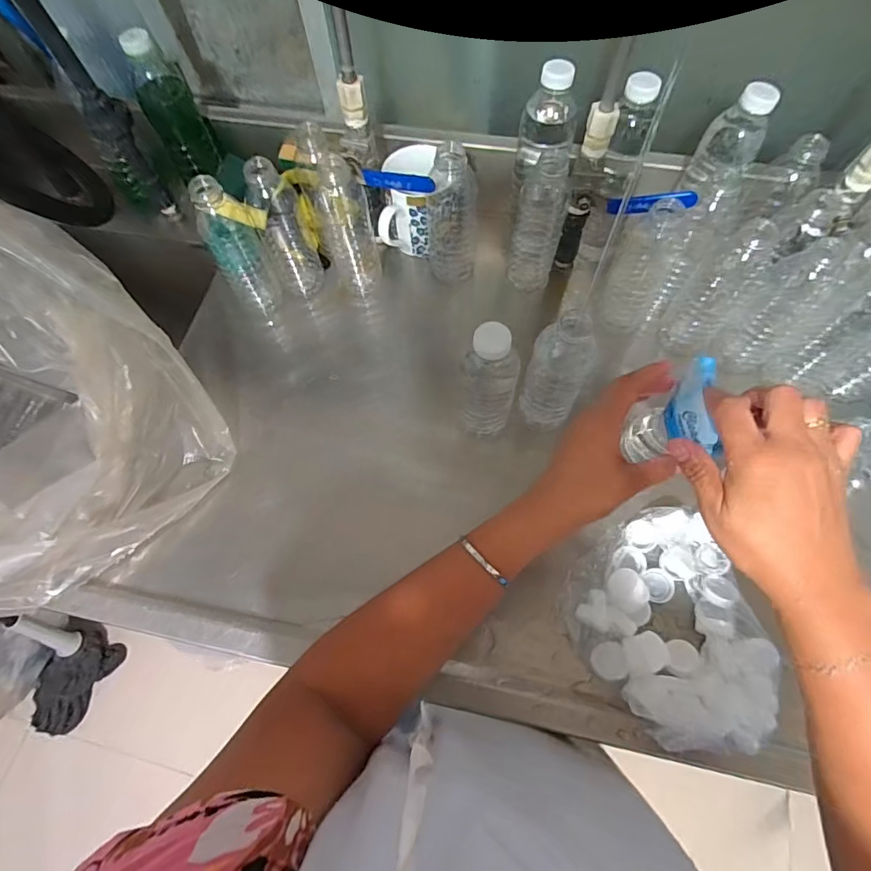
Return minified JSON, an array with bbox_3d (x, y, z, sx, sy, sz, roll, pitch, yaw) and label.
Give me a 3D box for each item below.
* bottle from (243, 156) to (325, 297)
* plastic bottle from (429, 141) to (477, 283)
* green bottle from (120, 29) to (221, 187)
[{"bbox_3d":[-0.178,-0.245,0.589,0.052,0.175,0.052,-12,67,-3],"label":"bottle"},{"bbox_3d":[0.020,-0.256,0.573,0.054,0.160,0.052,-1,66,1],"label":"plastic bottle"},{"bbox_3d":[-0.317,-0.393,0.605,0.060,0.169,0.051,-31,69,-11],"label":"green bottle"}]

